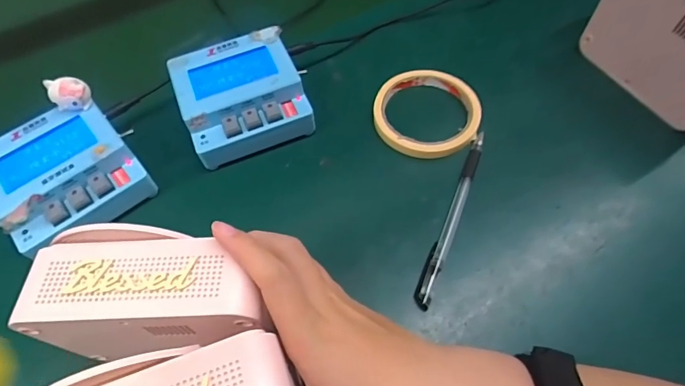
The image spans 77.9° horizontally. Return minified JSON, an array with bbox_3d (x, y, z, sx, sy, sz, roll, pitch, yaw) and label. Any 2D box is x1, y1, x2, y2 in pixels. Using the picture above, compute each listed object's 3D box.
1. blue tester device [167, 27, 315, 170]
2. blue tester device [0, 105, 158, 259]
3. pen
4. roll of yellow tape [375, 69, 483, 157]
[{"bbox_3d":[-0.089,-0.082,0.375,0.104,0.050,0.099,-20,59,-8],"label":"blue tester device"},{"bbox_3d":[-0.222,-0.011,0.341,0.104,0.051,0.099,-38,64,-18],"label":"blue tester device"},{"bbox_3d":[0.086,0.015,0.328,0.011,0.008,0.157,20,62,15],"label":"pen"},{"bbox_3d":[0.072,-0.070,0.376,0.086,0.016,0.093,-2,59,3],"label":"roll of yellow tape"}]

